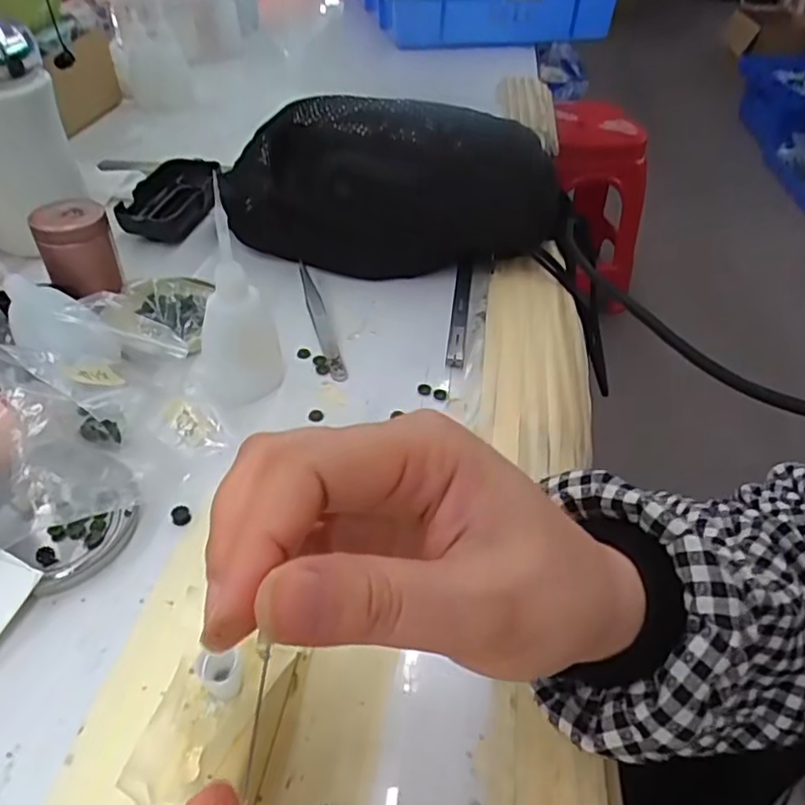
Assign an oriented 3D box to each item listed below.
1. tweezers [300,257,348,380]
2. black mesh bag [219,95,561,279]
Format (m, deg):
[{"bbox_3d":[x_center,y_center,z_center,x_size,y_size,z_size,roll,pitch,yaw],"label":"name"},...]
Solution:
[{"bbox_3d":[-0.057,-0.060,0.426,0.010,0.010,0.128,-10,45,-15],"label":"tweezers"},{"bbox_3d":[-0.003,-0.164,0.460,0.235,0.116,0.085,7,43,2],"label":"black mesh bag"}]

